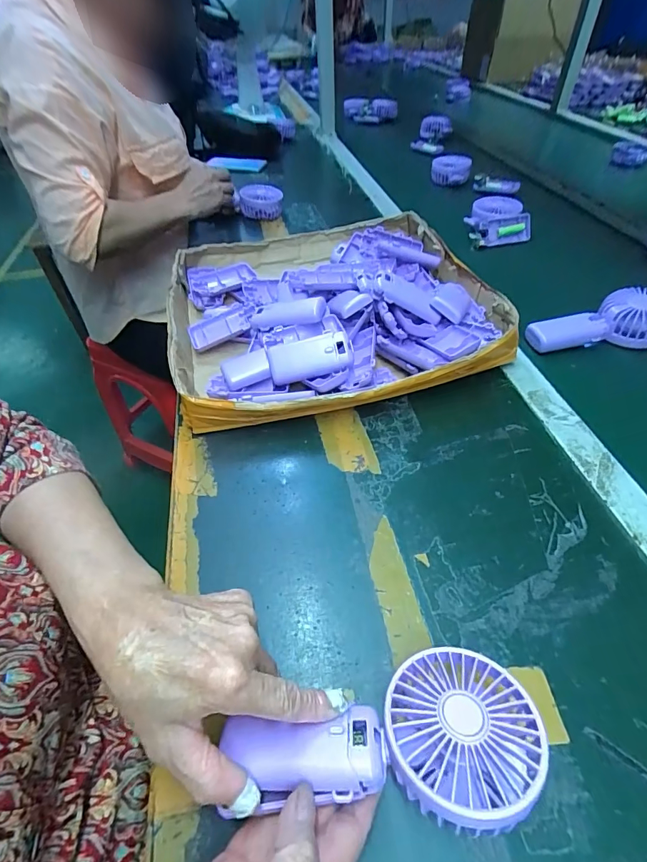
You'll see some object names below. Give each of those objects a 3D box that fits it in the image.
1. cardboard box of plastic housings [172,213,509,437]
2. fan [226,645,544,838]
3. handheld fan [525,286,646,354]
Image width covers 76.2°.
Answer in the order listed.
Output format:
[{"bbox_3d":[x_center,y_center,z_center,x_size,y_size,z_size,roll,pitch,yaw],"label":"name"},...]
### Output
[{"bbox_3d":[0.001,-0.183,0.566,0.395,0.081,0.403,-12,48,-9],"label":"cardboard box of plastic housings"},{"bbox_3d":[0.034,0.174,0.234,0.172,0.031,0.081,-7,47,-3],"label":"fan"},{"bbox_3d":[0.357,-0.136,0.526,0.166,0.048,0.078,-16,49,-12],"label":"handheld fan"}]

